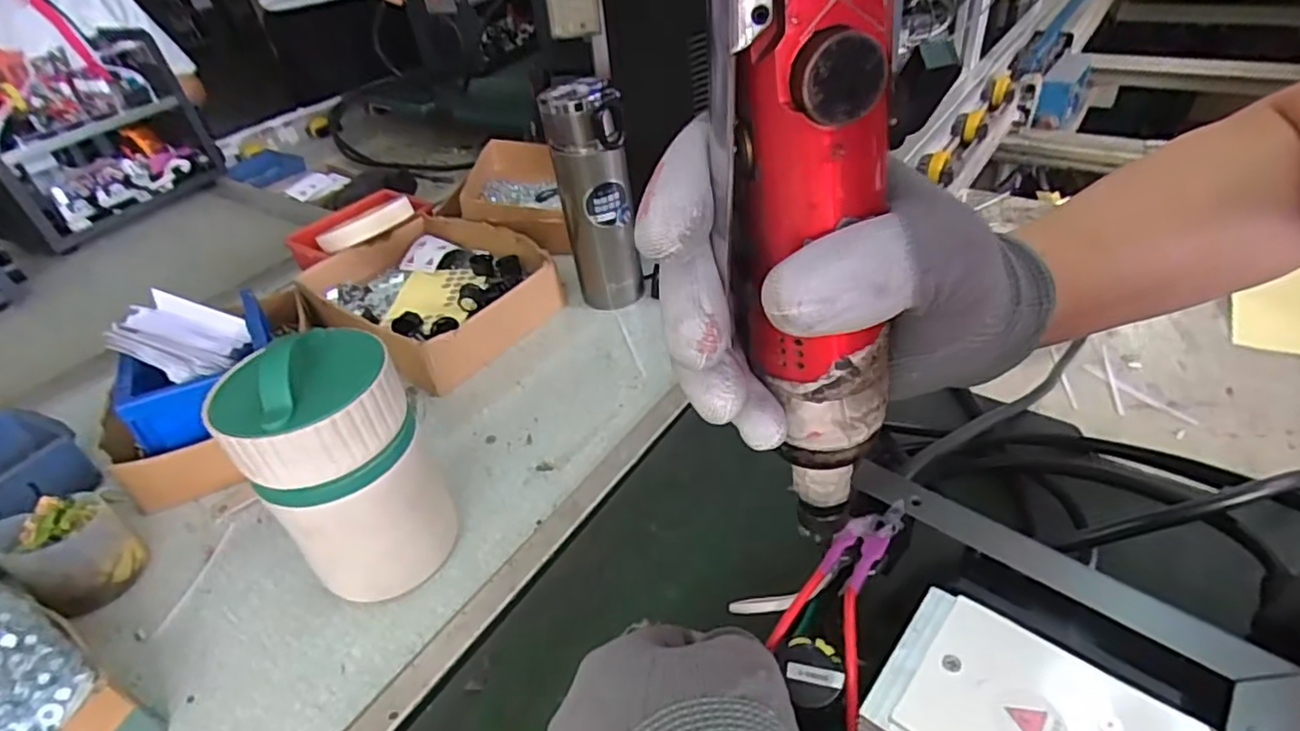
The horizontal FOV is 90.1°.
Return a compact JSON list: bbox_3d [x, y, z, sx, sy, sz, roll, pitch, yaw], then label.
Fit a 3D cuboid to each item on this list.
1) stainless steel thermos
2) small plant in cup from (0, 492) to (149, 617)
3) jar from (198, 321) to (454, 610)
[{"bbox_3d":[-0.047,-0.146,0.594,0.067,0.211,0.057,-8,39,-1],"label":"stainless steel thermos"},{"bbox_3d":[-0.381,0.123,0.430,0.059,0.060,0.056,-4,39,4],"label":"small plant in cup"},{"bbox_3d":[-0.178,0.065,0.390,0.087,0.165,0.078,-29,43,-24],"label":"jar"}]

